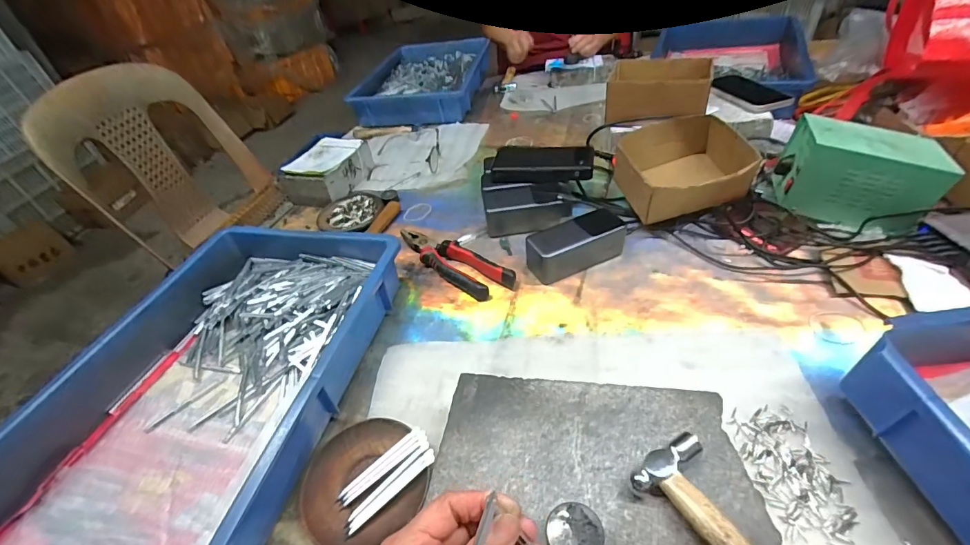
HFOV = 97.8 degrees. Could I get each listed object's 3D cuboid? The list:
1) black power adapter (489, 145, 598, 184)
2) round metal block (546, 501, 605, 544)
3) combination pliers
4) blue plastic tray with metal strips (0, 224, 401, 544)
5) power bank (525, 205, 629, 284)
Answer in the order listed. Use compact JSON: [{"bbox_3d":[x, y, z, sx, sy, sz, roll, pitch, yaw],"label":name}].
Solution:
[{"bbox_3d":[0.091,-0.170,0.672,0.154,0.030,0.070,4,44,15],"label":"black power adapter"},{"bbox_3d":[0.061,0.181,0.289,0.037,0.021,0.038,-5,43,5],"label":"round metal block"},{"bbox_3d":[-0.050,-0.018,0.602,0.205,0.028,0.054,30,55,34],"label":"combination pliers"},{"bbox_3d":[-0.291,0.108,0.459,0.281,0.072,0.426,4,44,15],"label":"blue plastic tray with metal strips"},{"bbox_3d":[0.123,-0.036,0.571,0.130,0.046,0.062,-21,44,-12],"label":"power bank"}]

